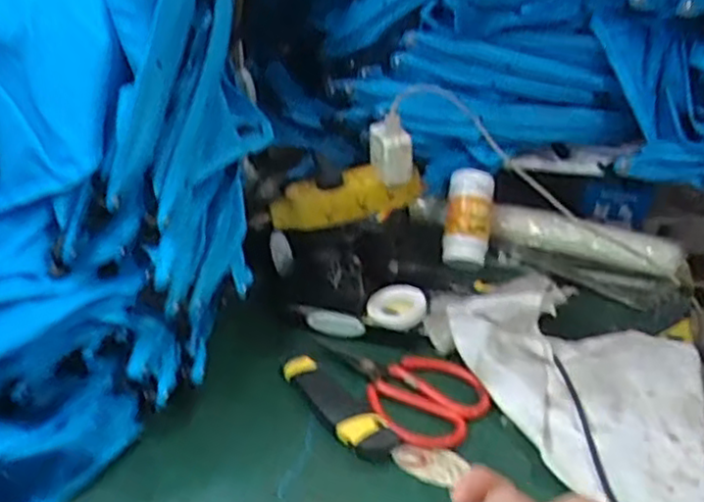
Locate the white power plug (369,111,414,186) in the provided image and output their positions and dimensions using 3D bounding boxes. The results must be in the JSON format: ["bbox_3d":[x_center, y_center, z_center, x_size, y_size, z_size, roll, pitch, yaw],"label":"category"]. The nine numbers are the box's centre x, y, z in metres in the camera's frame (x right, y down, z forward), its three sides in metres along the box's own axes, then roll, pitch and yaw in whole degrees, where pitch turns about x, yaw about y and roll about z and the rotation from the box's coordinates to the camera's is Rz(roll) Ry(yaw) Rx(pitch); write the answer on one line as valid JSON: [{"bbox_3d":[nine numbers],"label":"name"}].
[{"bbox_3d":[0.041,-0.108,0.755,0.043,0.068,0.030,0,32,3],"label":"white power plug"}]

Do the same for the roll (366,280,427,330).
[{"bbox_3d":[0.047,0.058,0.763,0.062,0.021,0.057,-1,33,0],"label":"roll"}]

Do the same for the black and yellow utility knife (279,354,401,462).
[{"bbox_3d":[-0.017,0.136,0.660,0.041,0.015,0.144,-25,40,-31],"label":"black and yellow utility knife"}]

